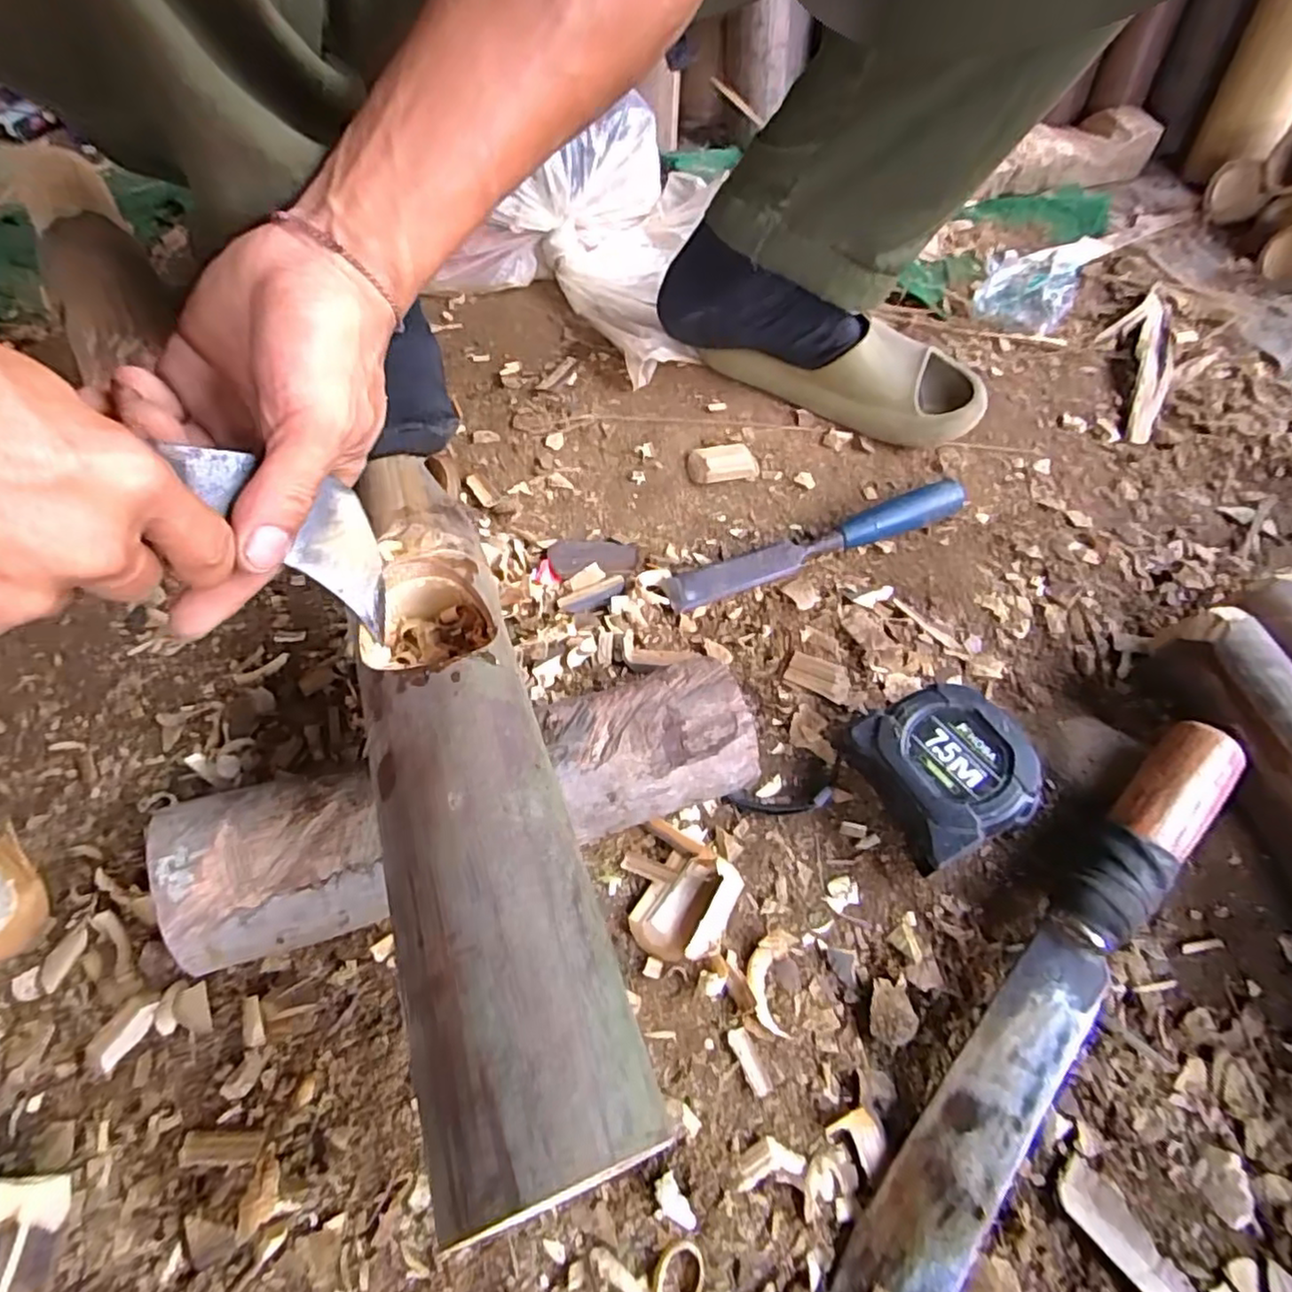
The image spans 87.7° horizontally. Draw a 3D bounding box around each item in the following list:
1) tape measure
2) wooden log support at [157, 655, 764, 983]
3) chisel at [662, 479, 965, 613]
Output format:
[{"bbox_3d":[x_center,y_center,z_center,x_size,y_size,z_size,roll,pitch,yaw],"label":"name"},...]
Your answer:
[{"bbox_3d":[0.160,0.068,0.366,0.076,0.050,0.083,-20,62,-16],"label":"tape measure"},{"bbox_3d":[-0.077,0.076,0.331,0.270,0.061,0.070,-16,61,-14],"label":"wooden log support"},{"bbox_3d":[0.119,-0.072,0.463,0.221,0.030,0.025,-18,61,-15],"label":"chisel"}]

